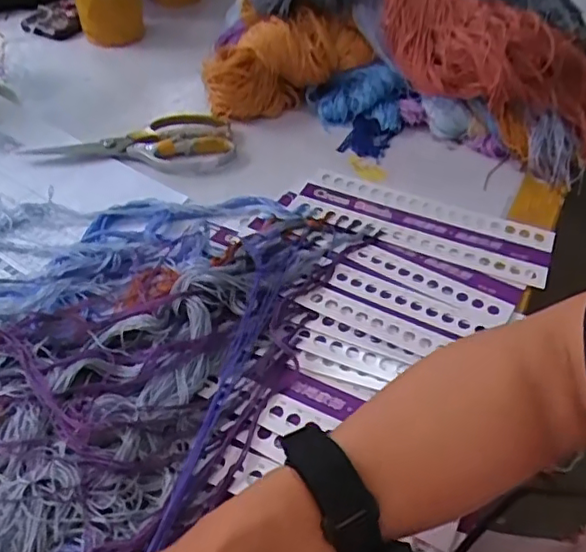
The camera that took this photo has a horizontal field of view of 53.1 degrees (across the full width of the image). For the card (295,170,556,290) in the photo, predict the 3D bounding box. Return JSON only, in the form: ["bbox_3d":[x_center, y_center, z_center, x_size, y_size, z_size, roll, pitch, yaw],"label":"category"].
[{"bbox_3d":[0.123,-0.052,0.563,0.237,0.008,0.088,18,42,16],"label":"card"}]

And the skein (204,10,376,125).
[{"bbox_3d":[-0.012,-0.249,0.692,0.195,0.094,0.067,-26,49,-8],"label":"skein"}]

